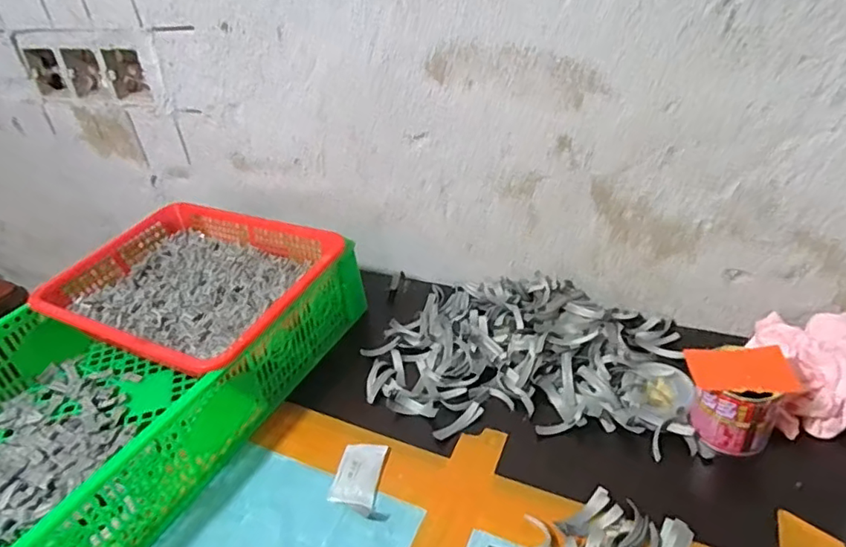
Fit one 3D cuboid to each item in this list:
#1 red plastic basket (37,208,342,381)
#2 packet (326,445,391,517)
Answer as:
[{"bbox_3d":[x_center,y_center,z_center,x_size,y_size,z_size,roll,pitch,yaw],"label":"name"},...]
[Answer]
[{"bbox_3d":[-0.259,0.016,0.661,0.300,0.066,0.238,12,38,26],"label":"red plastic basket"},{"bbox_3d":[-0.057,0.182,0.518,0.039,0.010,0.069,3,35,15],"label":"packet"}]

